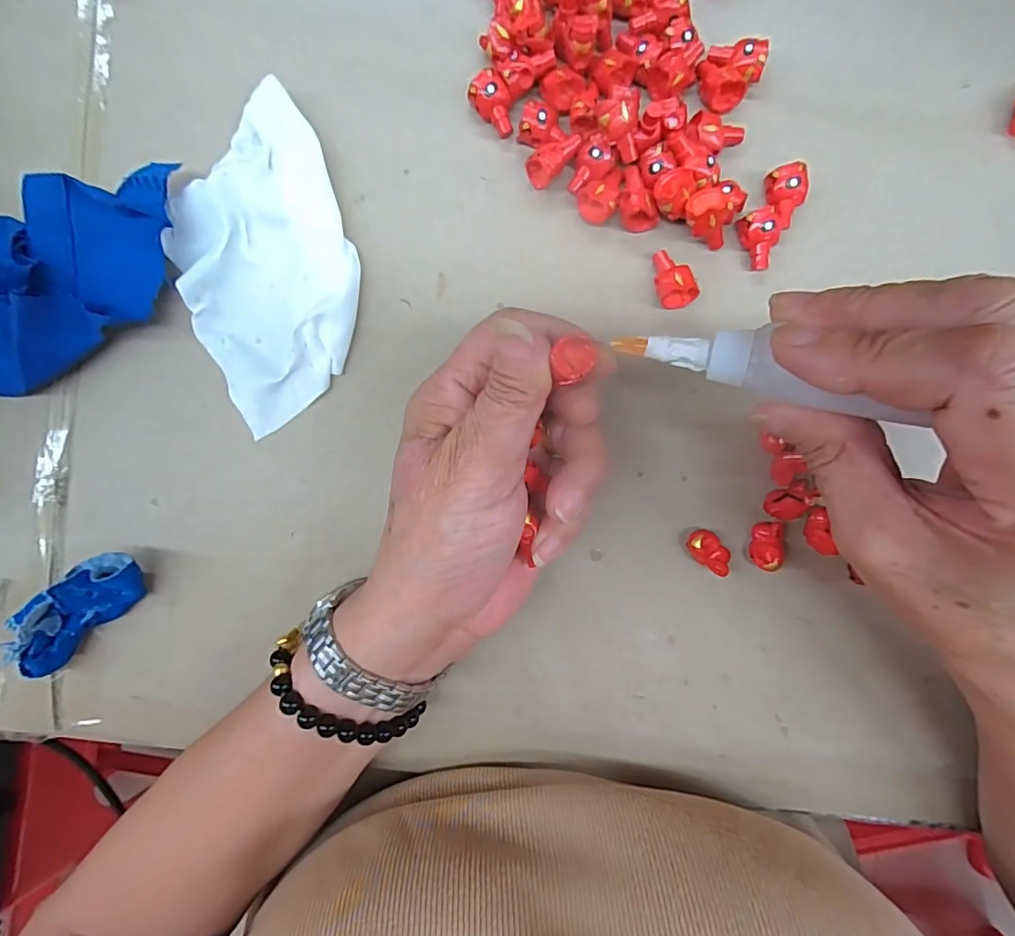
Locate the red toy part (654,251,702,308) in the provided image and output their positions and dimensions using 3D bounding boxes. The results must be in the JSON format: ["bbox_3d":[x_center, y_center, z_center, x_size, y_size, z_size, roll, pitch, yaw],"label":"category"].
[{"bbox_3d":[0.073,-0.084,0.233,0.016,0.013,0.026,-13,90,2],"label":"red toy part"}]

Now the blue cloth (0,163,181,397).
[{"bbox_3d":[-0.201,-0.082,0.231,0.127,0.029,0.079,-13,90,2],"label":"blue cloth"}]

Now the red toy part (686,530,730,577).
[{"bbox_3d":[0.089,0.037,0.233,0.022,0.011,0.013,44,92,1],"label":"red toy part"}]

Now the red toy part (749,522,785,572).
[{"bbox_3d":[0.113,0.034,0.230,0.011,0.012,0.020,5,91,2],"label":"red toy part"}]

